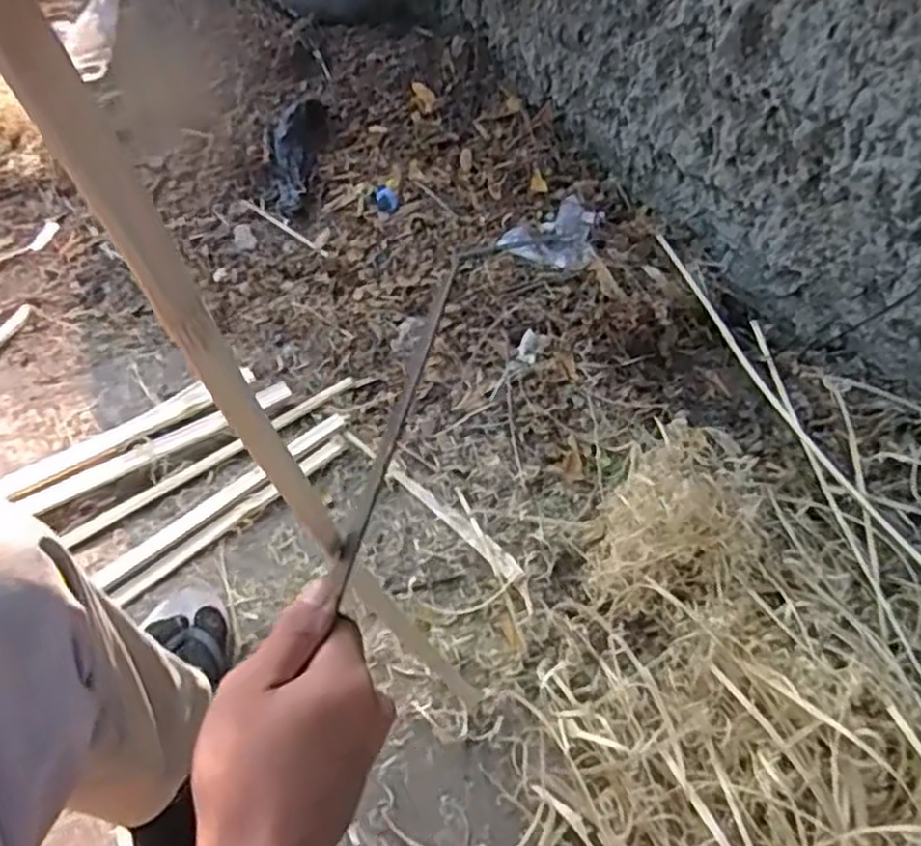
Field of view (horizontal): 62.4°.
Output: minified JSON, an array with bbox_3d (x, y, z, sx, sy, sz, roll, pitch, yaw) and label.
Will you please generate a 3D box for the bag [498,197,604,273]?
[{"bbox_3d":[0.135,-0.278,1.087,0.127,0.018,0.136,20,55,11],"label":"bag"}]

